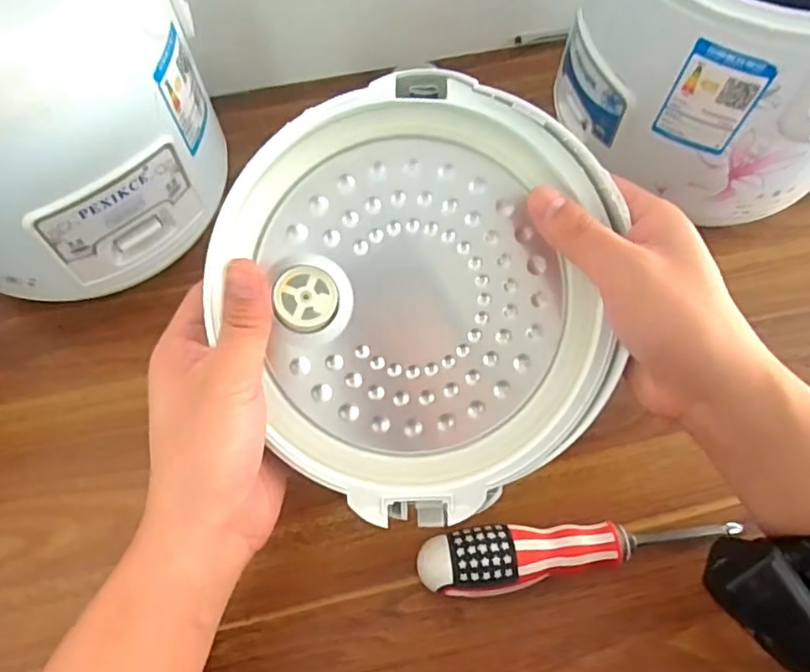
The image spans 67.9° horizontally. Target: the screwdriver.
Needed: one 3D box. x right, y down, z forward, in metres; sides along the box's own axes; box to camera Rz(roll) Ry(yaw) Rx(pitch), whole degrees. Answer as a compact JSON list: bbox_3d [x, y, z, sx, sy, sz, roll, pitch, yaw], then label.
[{"bbox_3d":[0.100,0.122,0.338,0.181,0.037,0.033,-6,63,-2],"label":"screwdriver"}]

